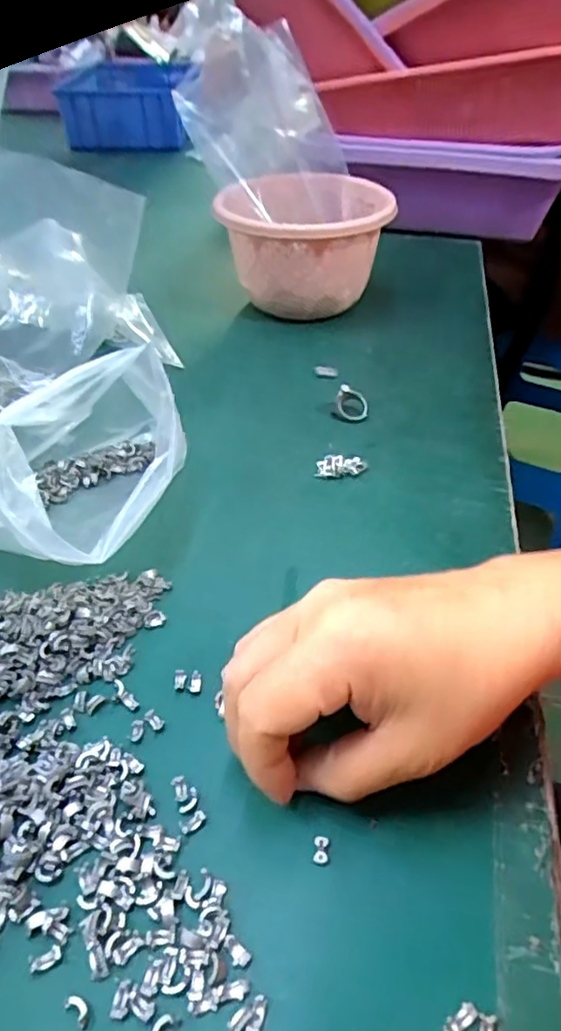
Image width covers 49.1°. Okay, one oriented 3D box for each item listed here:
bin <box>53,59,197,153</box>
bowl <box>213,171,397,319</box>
[{"bbox_3d":[-0.249,-0.710,1.065,0.168,0.089,0.302,2,42,1],"label":"bin"},{"bbox_3d":[0.021,-0.231,0.537,0.133,0.092,0.137,0,42,0],"label":"bowl"}]

